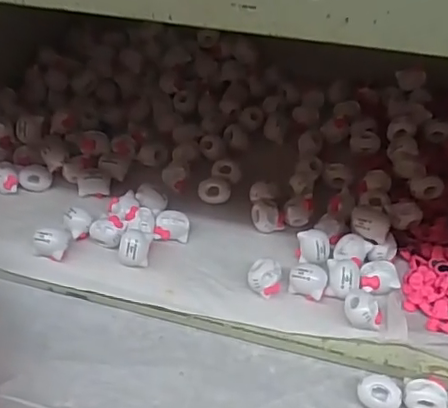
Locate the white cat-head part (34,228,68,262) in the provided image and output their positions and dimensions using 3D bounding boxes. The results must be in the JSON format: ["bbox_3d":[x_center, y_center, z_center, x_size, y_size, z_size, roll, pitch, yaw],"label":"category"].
[{"bbox_3d":[-0.125,0.031,0.409,0.021,0.023,0.019,10,46,11],"label":"white cat-head part"}]

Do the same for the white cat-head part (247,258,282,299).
[{"bbox_3d":[0.028,0.053,0.387,0.022,0.020,0.023,-1,48,1],"label":"white cat-head part"}]

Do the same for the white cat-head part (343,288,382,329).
[{"bbox_3d":[0.089,0.070,0.361,0.025,0.019,0.023,-1,45,1],"label":"white cat-head part"}]

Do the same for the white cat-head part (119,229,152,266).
[{"bbox_3d":[-0.064,0.033,0.403,0.020,0.022,0.024,12,47,13],"label":"white cat-head part"}]

